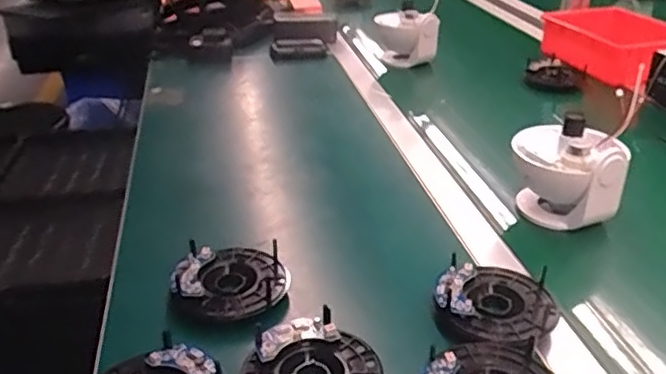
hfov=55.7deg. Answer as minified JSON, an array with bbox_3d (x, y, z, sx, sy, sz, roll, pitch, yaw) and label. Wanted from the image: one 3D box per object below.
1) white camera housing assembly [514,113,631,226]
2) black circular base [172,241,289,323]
[{"bbox_3d":[0.247,-0.006,0.674,0.112,0.121,0.081,5,29,11],"label":"white camera housing assembly"},{"bbox_3d":[-0.090,0.085,0.563,0.102,0.037,0.098,-5,28,-7],"label":"black circular base"}]

